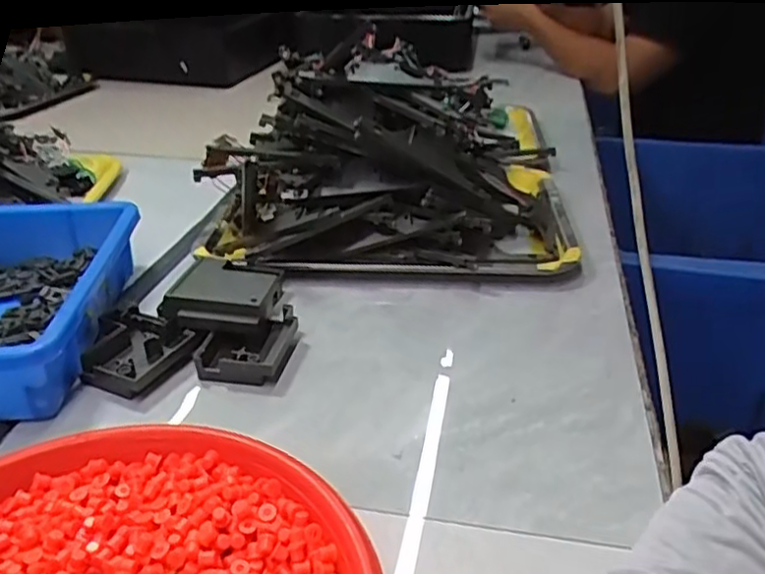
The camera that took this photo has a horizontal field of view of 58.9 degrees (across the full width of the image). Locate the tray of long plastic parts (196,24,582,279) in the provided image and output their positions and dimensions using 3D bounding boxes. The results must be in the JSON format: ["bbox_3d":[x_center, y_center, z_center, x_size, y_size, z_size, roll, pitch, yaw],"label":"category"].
[{"bbox_3d":[0.020,-0.171,0.724,0.344,0.161,0.426,3,29,5],"label":"tray of long plastic parts"}]

